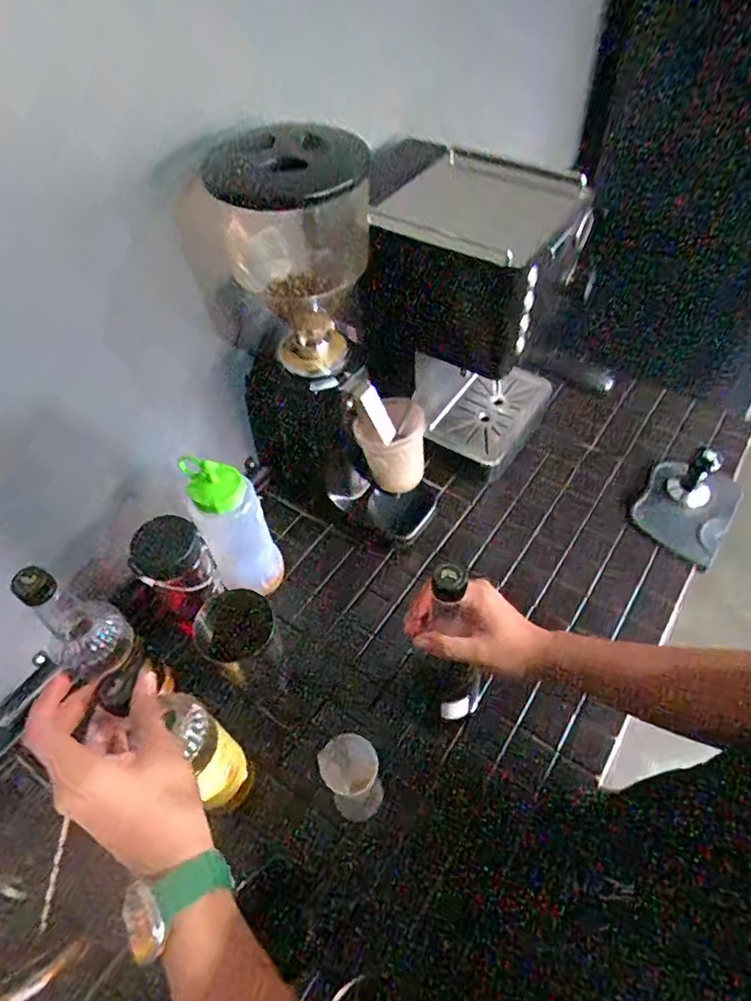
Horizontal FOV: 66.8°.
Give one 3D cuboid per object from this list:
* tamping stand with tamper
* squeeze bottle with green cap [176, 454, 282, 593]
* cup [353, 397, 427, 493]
[{"bbox_3d":[0.453,-0.011,0.811,0.123,0.079,0.161,28,59,22],"label":"tamping stand with tamper"},{"bbox_3d":[-0.172,0.030,0.693,0.085,0.214,0.082,-20,54,-12],"label":"squeeze bottle with green cap"},{"bbox_3d":[0.019,-0.071,0.715,0.082,0.087,0.082,-1,52,2],"label":"cup"}]

